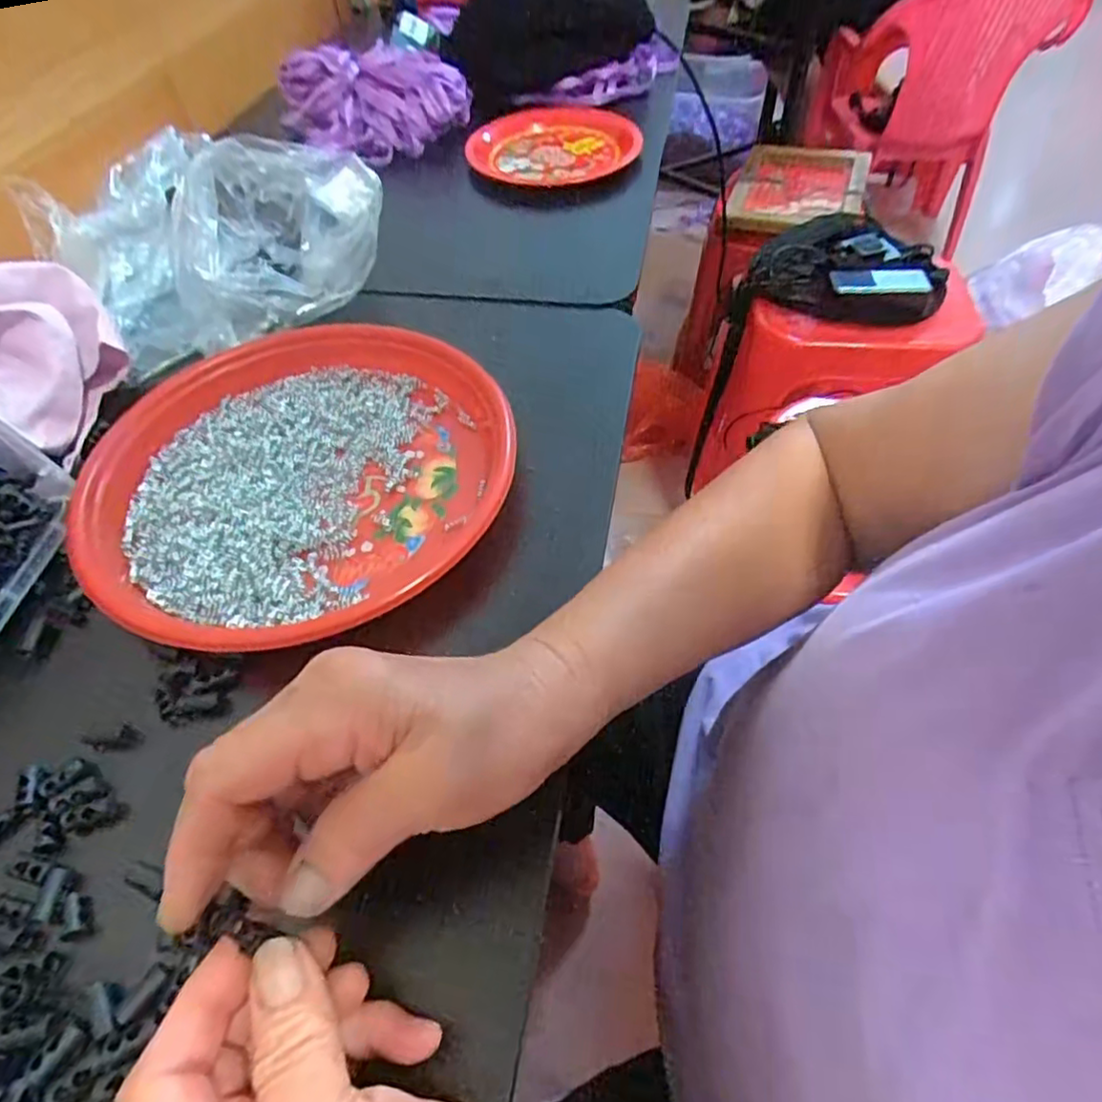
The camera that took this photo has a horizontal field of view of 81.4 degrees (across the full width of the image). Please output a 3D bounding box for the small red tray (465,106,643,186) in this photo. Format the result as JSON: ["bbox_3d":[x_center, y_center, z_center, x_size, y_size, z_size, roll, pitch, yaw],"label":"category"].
[{"bbox_3d":[-0.009,-0.401,0.628,0.155,0.030,0.143,-23,55,-13],"label":"small red tray"}]

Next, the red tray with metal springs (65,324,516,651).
[{"bbox_3d":[-0.143,-0.045,0.370,0.232,0.026,0.229,3,54,6],"label":"red tray with metal springs"}]

